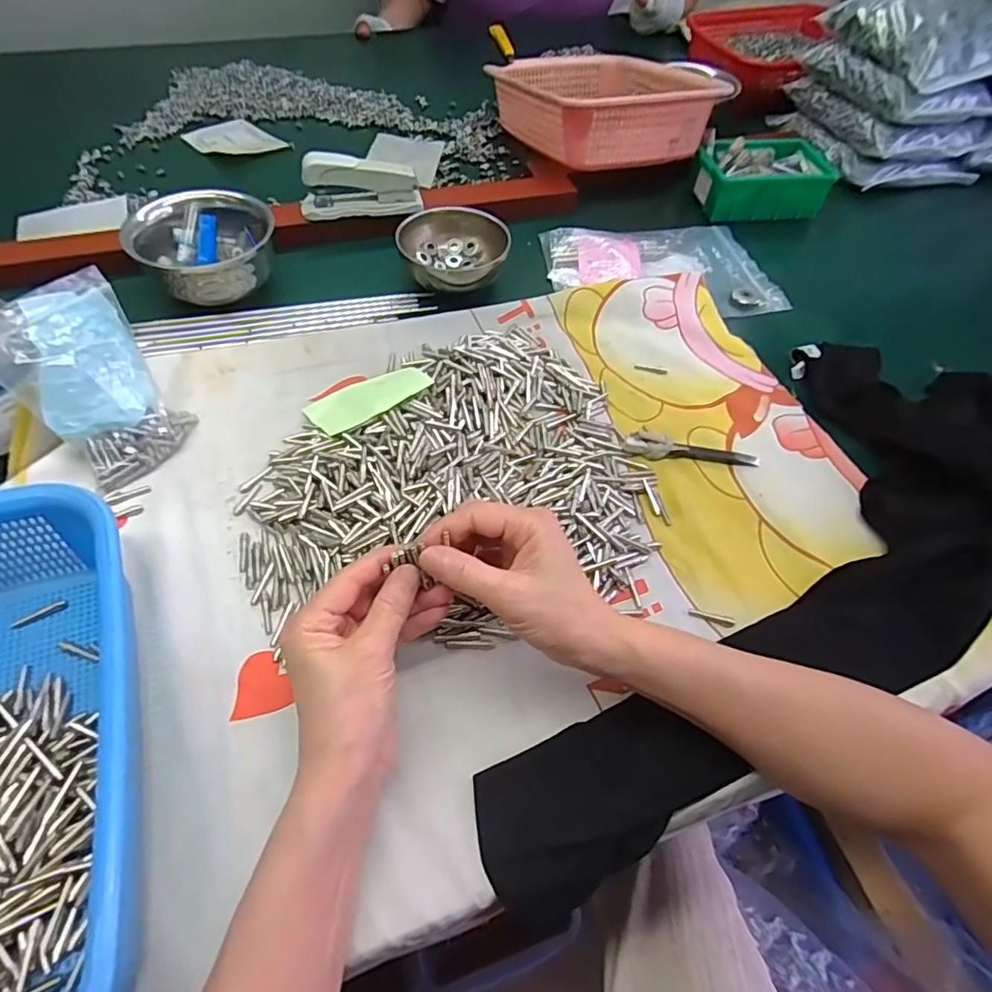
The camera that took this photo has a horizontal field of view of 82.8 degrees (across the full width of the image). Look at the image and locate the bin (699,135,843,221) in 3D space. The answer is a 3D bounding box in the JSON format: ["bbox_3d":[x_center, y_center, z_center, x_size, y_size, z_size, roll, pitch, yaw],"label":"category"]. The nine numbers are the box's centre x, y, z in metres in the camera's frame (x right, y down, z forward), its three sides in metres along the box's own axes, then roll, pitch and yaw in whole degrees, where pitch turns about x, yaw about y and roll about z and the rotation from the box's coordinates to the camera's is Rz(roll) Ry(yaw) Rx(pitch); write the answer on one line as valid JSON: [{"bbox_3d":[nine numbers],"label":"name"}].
[{"bbox_3d":[0.331,-0.391,0.692,0.156,0.057,0.093,-4,55,-7],"label":"bin"}]

